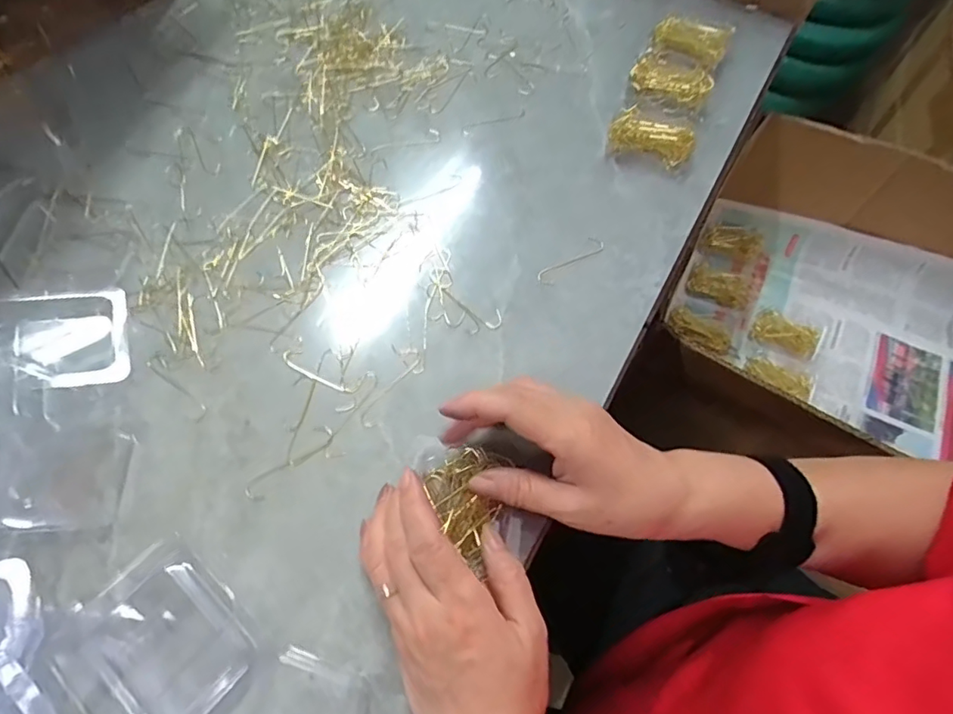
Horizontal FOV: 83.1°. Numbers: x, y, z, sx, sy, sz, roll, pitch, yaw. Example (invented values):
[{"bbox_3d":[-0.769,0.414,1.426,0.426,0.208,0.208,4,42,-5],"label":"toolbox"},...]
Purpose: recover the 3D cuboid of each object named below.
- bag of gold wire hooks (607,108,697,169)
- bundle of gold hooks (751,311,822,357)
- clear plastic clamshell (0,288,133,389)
[{"bbox_3d":[0.148,-0.183,0.457,0.068,0.027,0.030,22,65,8],"label":"bag of gold wire hooks"},{"bbox_3d":[0.370,-0.029,0.643,0.069,0.011,0.043,27,81,20],"label":"bundle of gold hooks"},{"bbox_3d":[-0.285,-0.010,0.359,0.091,0.026,0.062,-8,65,-6],"label":"clear plastic clamshell"}]

